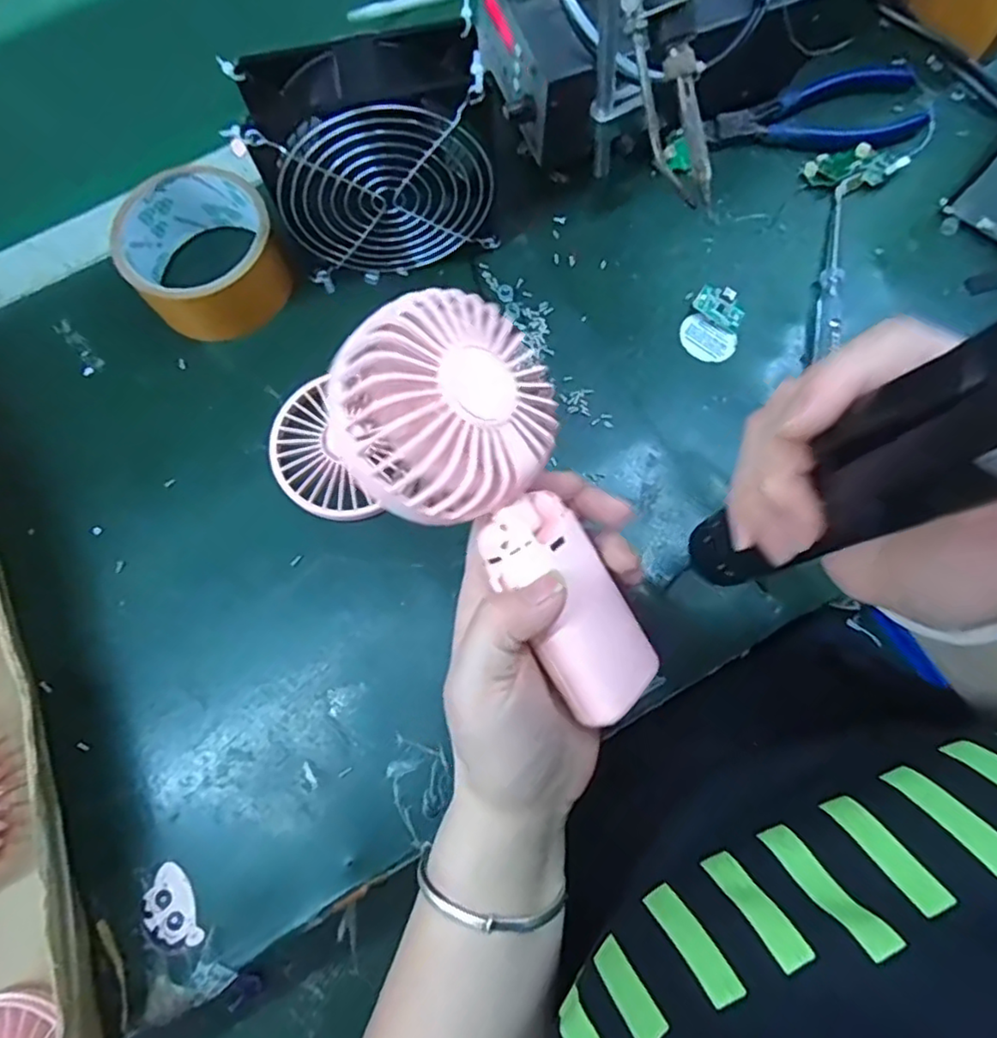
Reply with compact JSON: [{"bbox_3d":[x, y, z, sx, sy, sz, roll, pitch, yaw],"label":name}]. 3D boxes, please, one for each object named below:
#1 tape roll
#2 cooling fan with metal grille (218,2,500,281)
[{"bbox_3d":[-0.175,-0.156,0.383,0.087,0.046,0.087,0,76,0],"label":"tape roll"},{"bbox_3d":[-0.063,-0.193,0.352,0.117,0.116,0.048,-12,76,-3],"label":"cooling fan with metal grille"}]

